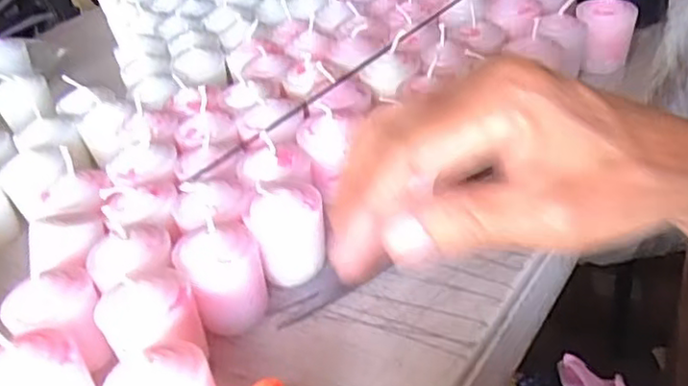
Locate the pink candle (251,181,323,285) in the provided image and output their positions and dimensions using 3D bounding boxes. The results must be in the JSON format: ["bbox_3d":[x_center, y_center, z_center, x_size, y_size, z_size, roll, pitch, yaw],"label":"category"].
[{"bbox_3d":[-0.026,0.019,0.331,0.034,0.043,0.029,-15,35,-7],"label":"pink candle"}]

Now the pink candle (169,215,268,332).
[{"bbox_3d":[-0.055,0.039,0.314,0.036,0.045,0.032,-18,36,-11],"label":"pink candle"}]

